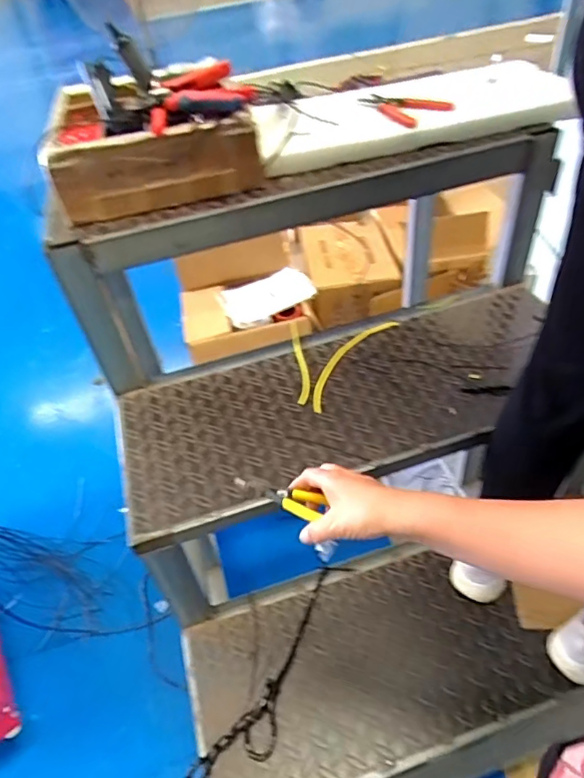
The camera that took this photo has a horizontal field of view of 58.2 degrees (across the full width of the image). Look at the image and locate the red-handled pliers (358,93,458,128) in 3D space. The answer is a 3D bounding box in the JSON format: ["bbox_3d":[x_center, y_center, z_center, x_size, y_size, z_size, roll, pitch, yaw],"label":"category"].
[{"bbox_3d":[0.180,-0.470,0.871,0.122,0.017,0.139,-37,51,-26],"label":"red-handled pliers"}]

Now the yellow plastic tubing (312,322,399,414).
[{"bbox_3d":[0.099,-0.050,0.921,0.055,0.014,0.255,24,52,28],"label":"yellow plastic tubing"}]

